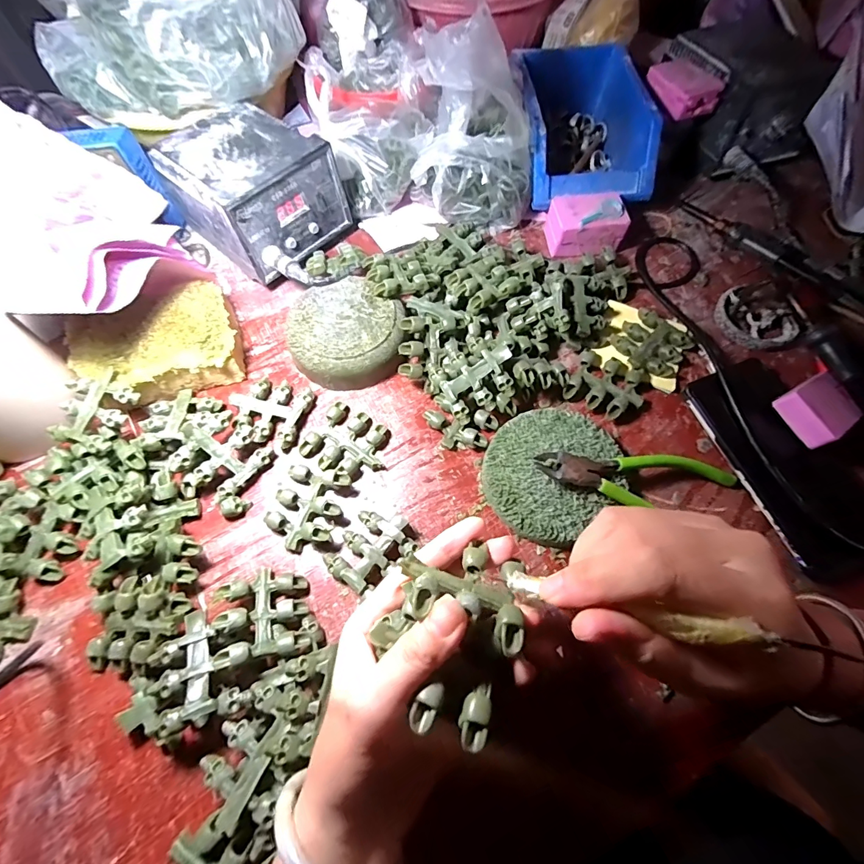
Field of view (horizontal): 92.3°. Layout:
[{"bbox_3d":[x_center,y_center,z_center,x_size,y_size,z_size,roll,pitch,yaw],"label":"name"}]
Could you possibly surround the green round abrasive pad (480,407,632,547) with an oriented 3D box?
[{"bbox_3d":[0.090,0.029,0.319,0.102,0.024,0.090,-39,71,-14],"label":"green round abrasive pad"}]

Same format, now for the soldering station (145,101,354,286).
[{"bbox_3d":[-0.174,-0.235,0.398,0.140,0.078,0.116,38,71,16],"label":"soldering station"}]

